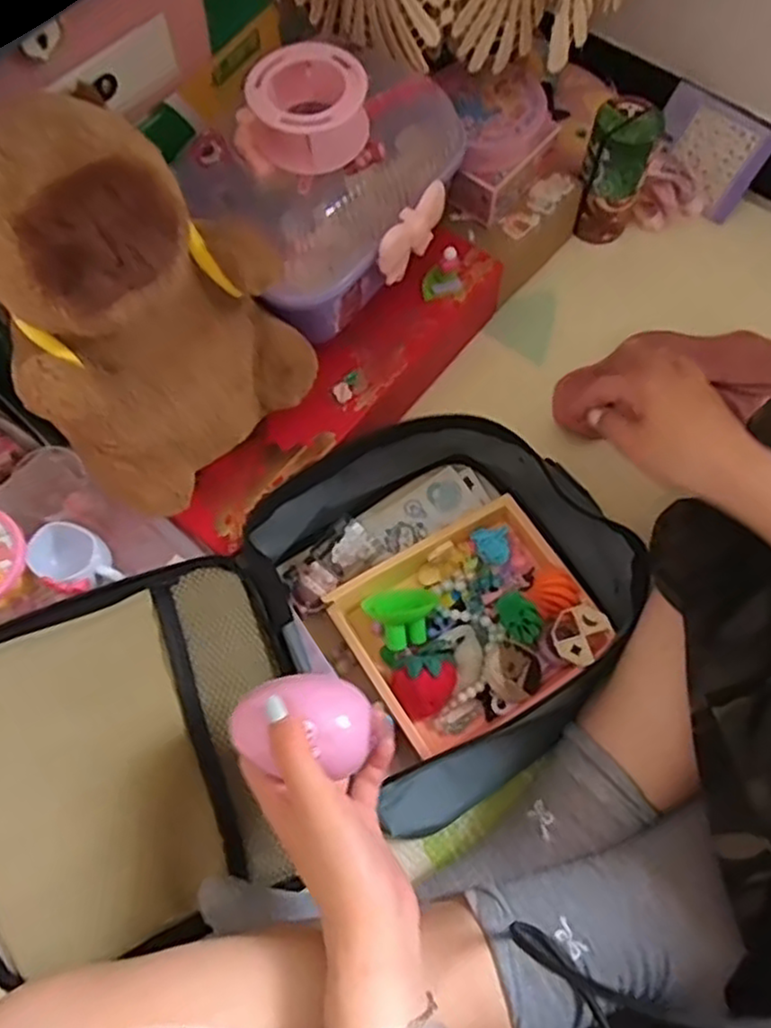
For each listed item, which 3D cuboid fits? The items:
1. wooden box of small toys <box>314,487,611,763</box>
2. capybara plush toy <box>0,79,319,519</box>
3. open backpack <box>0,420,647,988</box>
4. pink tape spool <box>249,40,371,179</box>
[{"bbox_3d":[0.061,0.078,0.524,0.164,0.043,0.142,-31,71,-10],"label":"wooden box of small toys"},{"bbox_3d":[-0.142,-0.116,0.405,0.122,0.184,0.153,41,75,15],"label":"capybara plush toy"},{"bbox_3d":[-0.051,0.108,0.474,0.465,0.125,0.236,-31,71,-11],"label":"open backpack"},{"bbox_3d":[-0.047,-0.252,0.447,0.071,0.038,0.070,0,69,1],"label":"pink tape spool"}]

